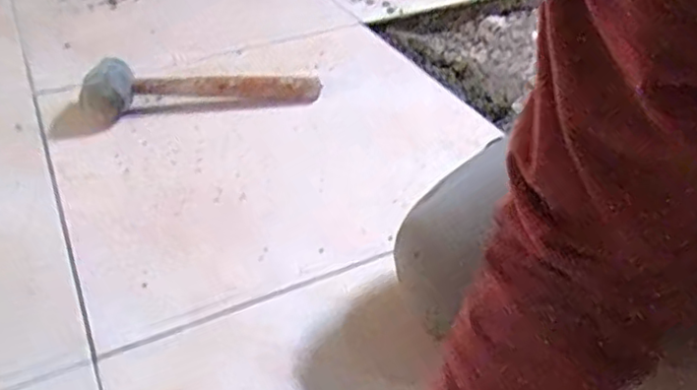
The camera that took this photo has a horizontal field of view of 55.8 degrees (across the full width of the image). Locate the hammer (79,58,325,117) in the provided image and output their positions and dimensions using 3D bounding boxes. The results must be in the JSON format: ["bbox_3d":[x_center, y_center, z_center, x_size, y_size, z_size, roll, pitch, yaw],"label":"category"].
[{"bbox_3d":[-0.182,-0.141,0.829,0.288,0.058,0.046,-6,38,-6],"label":"hammer"}]

